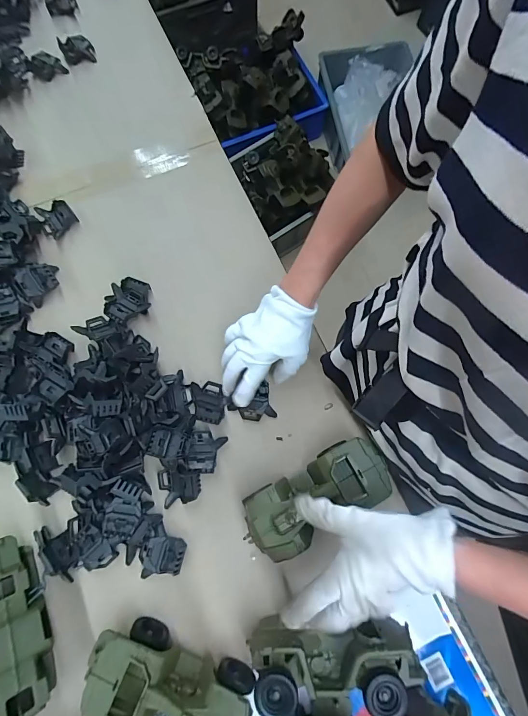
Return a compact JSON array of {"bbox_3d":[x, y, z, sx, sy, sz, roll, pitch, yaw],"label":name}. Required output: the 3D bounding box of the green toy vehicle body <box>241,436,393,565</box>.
[{"bbox_3d":[0.063,0.171,0.444,0.177,0.080,0.076,-28,78,-8],"label":"green toy vehicle body"}]

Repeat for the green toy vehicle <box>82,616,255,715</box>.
[{"bbox_3d":[-0.105,0.372,0.399,0.186,0.073,0.081,22,77,4],"label":"green toy vehicle"}]

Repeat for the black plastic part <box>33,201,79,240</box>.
[{"bbox_3d":[-0.336,-0.229,0.577,0.051,0.017,0.055,-37,79,-9],"label":"black plastic part"}]

